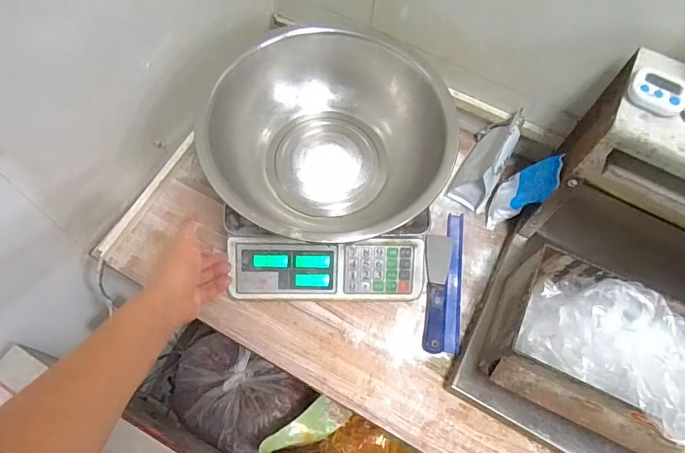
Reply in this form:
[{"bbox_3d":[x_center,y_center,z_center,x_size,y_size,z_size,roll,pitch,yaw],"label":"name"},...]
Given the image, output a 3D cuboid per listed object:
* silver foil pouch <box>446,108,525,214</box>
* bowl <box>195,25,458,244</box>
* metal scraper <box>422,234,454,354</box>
[{"bbox_3d":[0.278,-0.130,0.870,0.079,0.106,0.171,27,65,10],"label":"silver foil pouch"},{"bbox_3d":[-0.027,-0.123,0.721,0.347,0.146,0.353,2,63,-3],"label":"bowl"},{"bbox_3d":[0.164,0.108,0.792,0.045,0.022,0.216,11,63,2],"label":"metal scraper"}]

